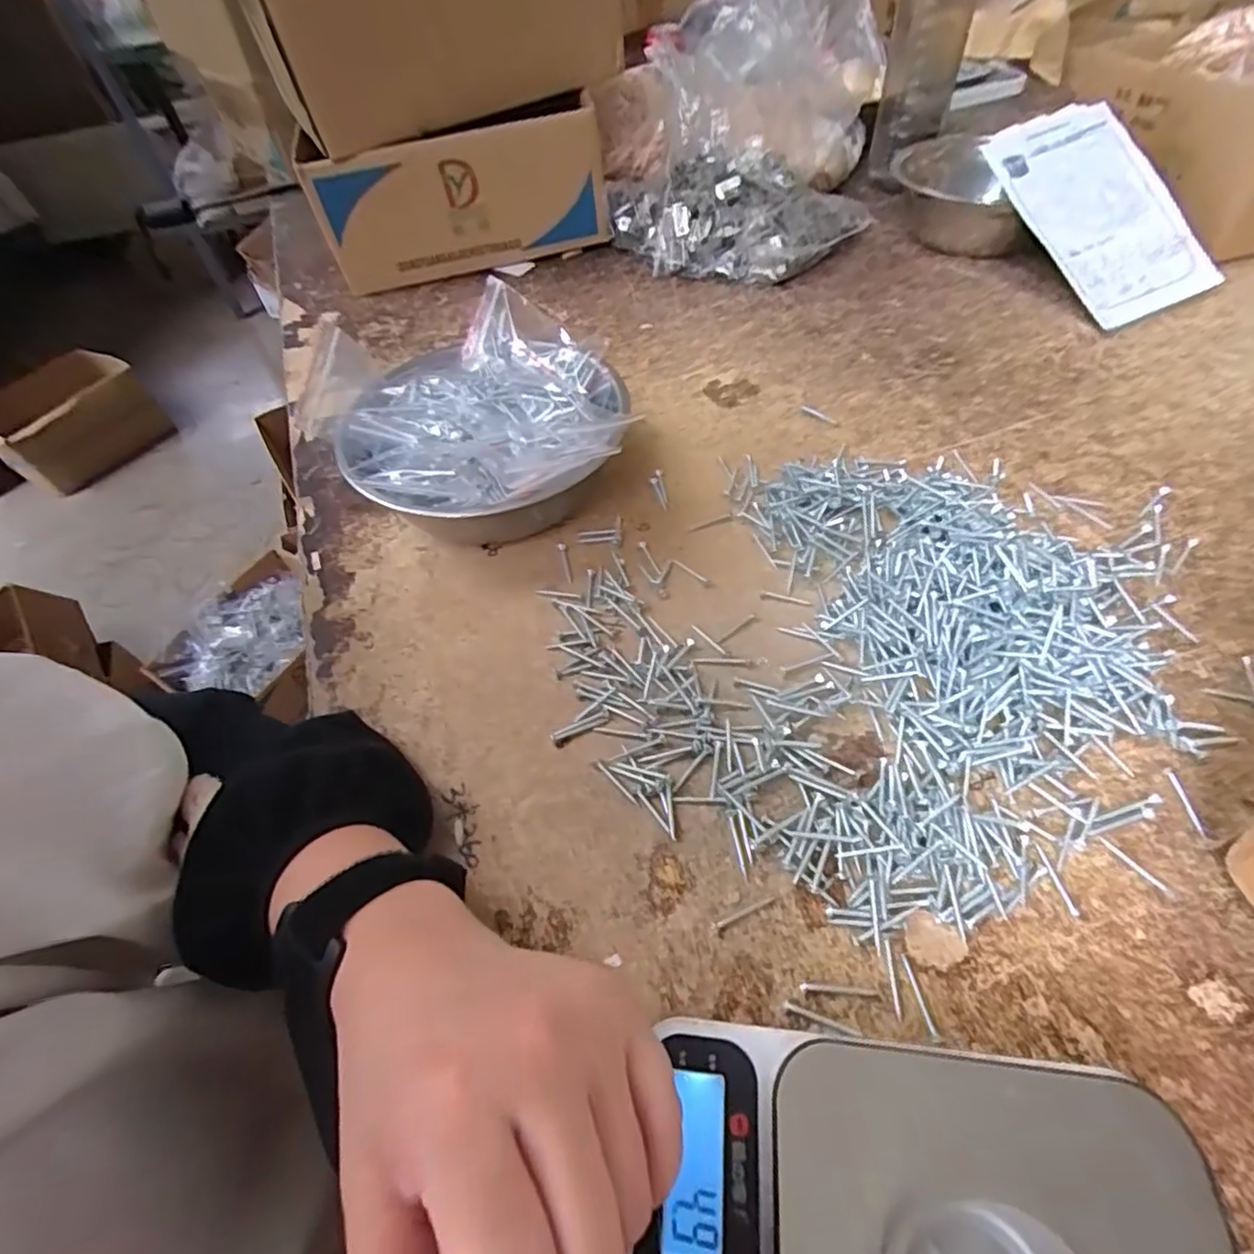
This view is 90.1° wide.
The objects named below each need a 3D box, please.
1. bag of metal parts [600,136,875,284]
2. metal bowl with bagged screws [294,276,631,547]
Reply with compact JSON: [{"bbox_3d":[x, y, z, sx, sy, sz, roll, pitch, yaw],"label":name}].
[{"bbox_3d":[0.111,-0.458,0.689,0.273,0.092,0.152,16,54,16],"label":"bag of metal parts"},{"bbox_3d":[-0.105,-0.145,0.462,0.205,0.093,0.229,-37,58,-23],"label":"metal bowl with bagged screws"}]

